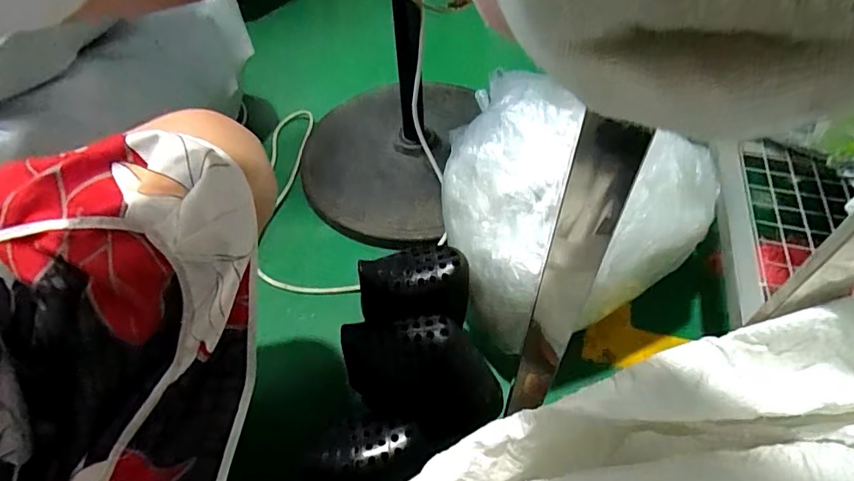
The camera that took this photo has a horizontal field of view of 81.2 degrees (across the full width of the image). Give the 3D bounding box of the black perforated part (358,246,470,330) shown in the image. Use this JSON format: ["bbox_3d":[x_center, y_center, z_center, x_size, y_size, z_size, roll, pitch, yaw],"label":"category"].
[{"bbox_3d":[-0.013,0.045,0.541,0.113,0.048,0.076,-4,51,2],"label":"black perforated part"}]

